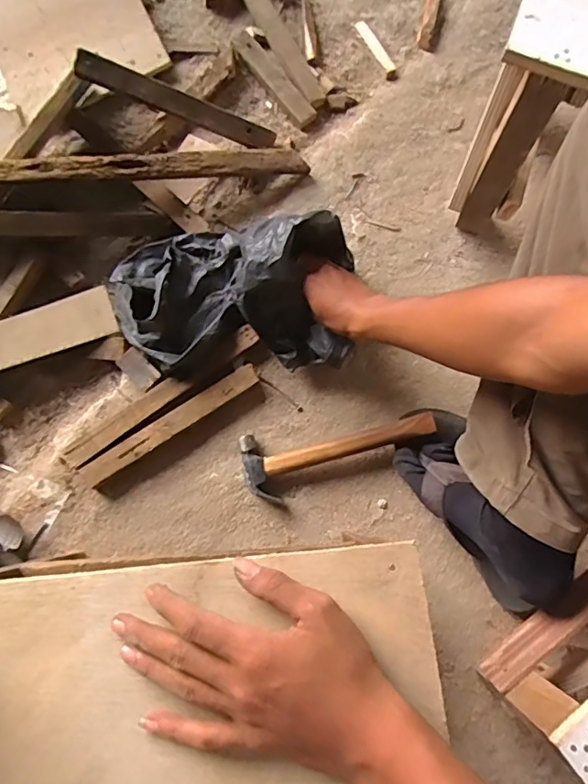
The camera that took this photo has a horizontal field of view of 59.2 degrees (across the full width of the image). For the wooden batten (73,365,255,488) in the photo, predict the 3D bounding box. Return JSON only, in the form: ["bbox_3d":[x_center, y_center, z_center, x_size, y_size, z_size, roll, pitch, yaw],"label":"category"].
[{"bbox_3d":[-0.161,0.043,0.671,0.257,0.030,0.031,-33,81,-6],"label":"wooden batten"}]

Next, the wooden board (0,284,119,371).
[{"bbox_3d":[-0.397,-0.055,0.667,0.329,0.010,0.064,-20,87,-8],"label":"wooden board"}]

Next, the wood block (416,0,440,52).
[{"bbox_3d":[0.223,-0.611,0.803,0.030,0.025,0.174,15,79,3],"label":"wood block"}]

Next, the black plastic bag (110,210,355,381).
[{"bbox_3d":[-0.081,-0.130,0.639,0.289,0.115,0.192,-3,79,-1],"label":"black plastic bag"}]

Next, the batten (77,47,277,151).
[{"bbox_3d":[-0.152,-0.390,0.702,0.267,0.027,0.030,12,78,-23],"label":"batten"}]

